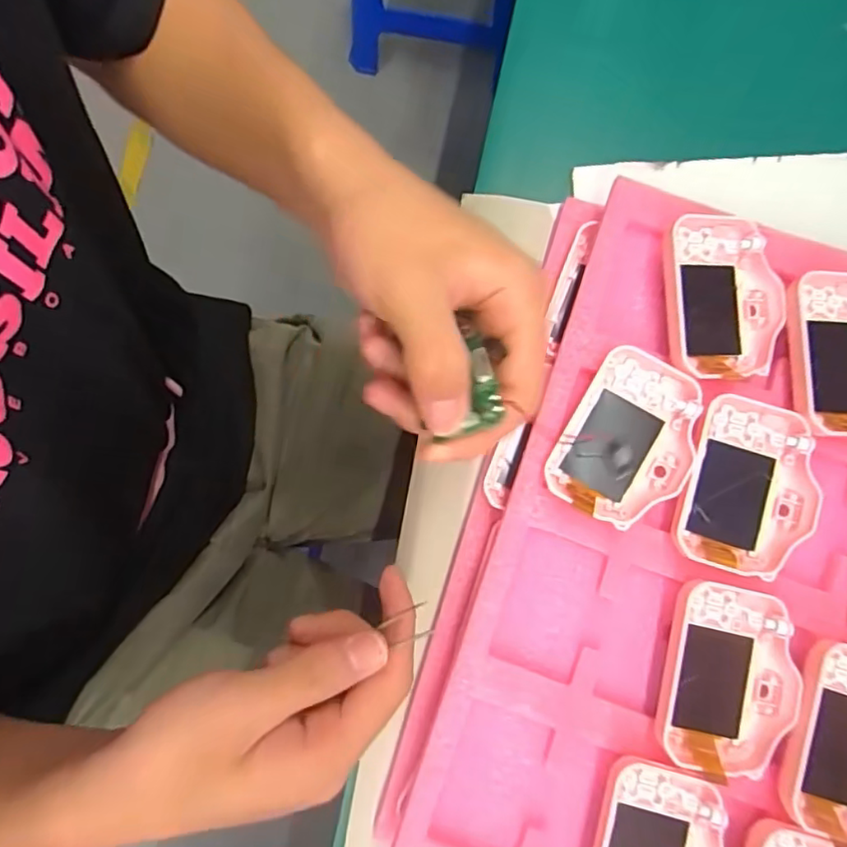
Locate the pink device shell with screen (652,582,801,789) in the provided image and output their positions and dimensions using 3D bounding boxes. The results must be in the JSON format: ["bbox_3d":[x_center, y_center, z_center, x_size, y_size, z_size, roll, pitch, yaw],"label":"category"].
[{"bbox_3d":[0.146,0.121,0.281,0.059,0.015,0.084,14,84,1],"label":"pink device shell with screen"}]

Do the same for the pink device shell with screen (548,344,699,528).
[{"bbox_3d":[0.103,0.009,0.295,0.059,0.016,0.083,30,85,3],"label":"pink device shell with screen"}]

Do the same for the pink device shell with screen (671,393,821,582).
[{"bbox_3d":[0.159,0.031,0.290,0.060,0.014,0.082,14,84,1],"label":"pink device shell with screen"}]

